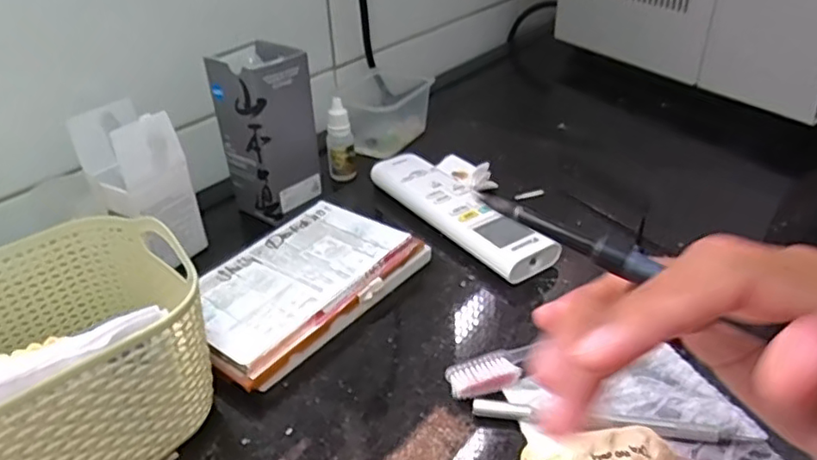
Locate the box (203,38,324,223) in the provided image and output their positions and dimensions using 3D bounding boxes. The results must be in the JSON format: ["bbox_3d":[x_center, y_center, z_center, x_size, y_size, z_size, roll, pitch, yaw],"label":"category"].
[{"bbox_3d":[-0.112,-0.082,0.493,0.060,0.128,0.058,18,38,28],"label":"box"}]

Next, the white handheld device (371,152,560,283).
[{"bbox_3d":[0.035,-0.014,0.462,0.041,0.029,0.173,-21,38,-27],"label":"white handheld device"}]

